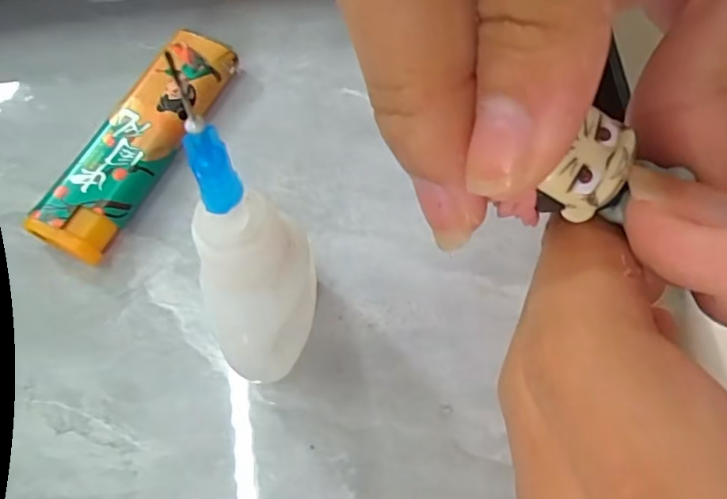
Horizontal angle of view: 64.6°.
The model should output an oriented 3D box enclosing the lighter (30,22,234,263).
[{"bbox_3d":[-0.065,-0.032,0.170,0.023,0.011,0.076,24,69,9],"label":"lighter"}]

